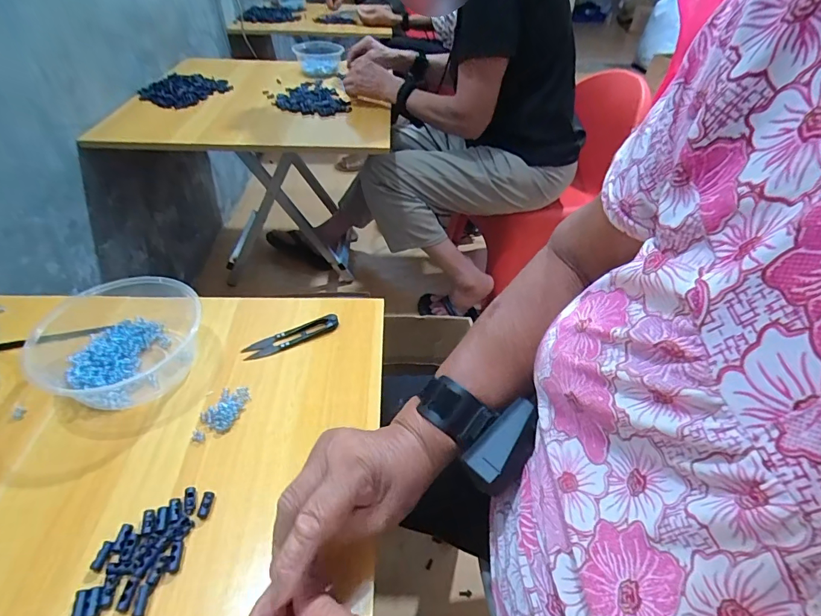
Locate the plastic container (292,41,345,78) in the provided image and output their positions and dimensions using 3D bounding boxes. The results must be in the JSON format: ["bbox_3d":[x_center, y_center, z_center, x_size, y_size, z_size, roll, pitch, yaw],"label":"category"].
[{"bbox_3d":[-0.244,-0.673,1.171,0.126,0.060,0.131,-9,45,-13],"label":"plastic container"}]

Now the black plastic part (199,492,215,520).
[{"bbox_3d":[-0.159,0.153,0.340,0.008,0.004,0.020,3,44,-1],"label":"black plastic part"}]

